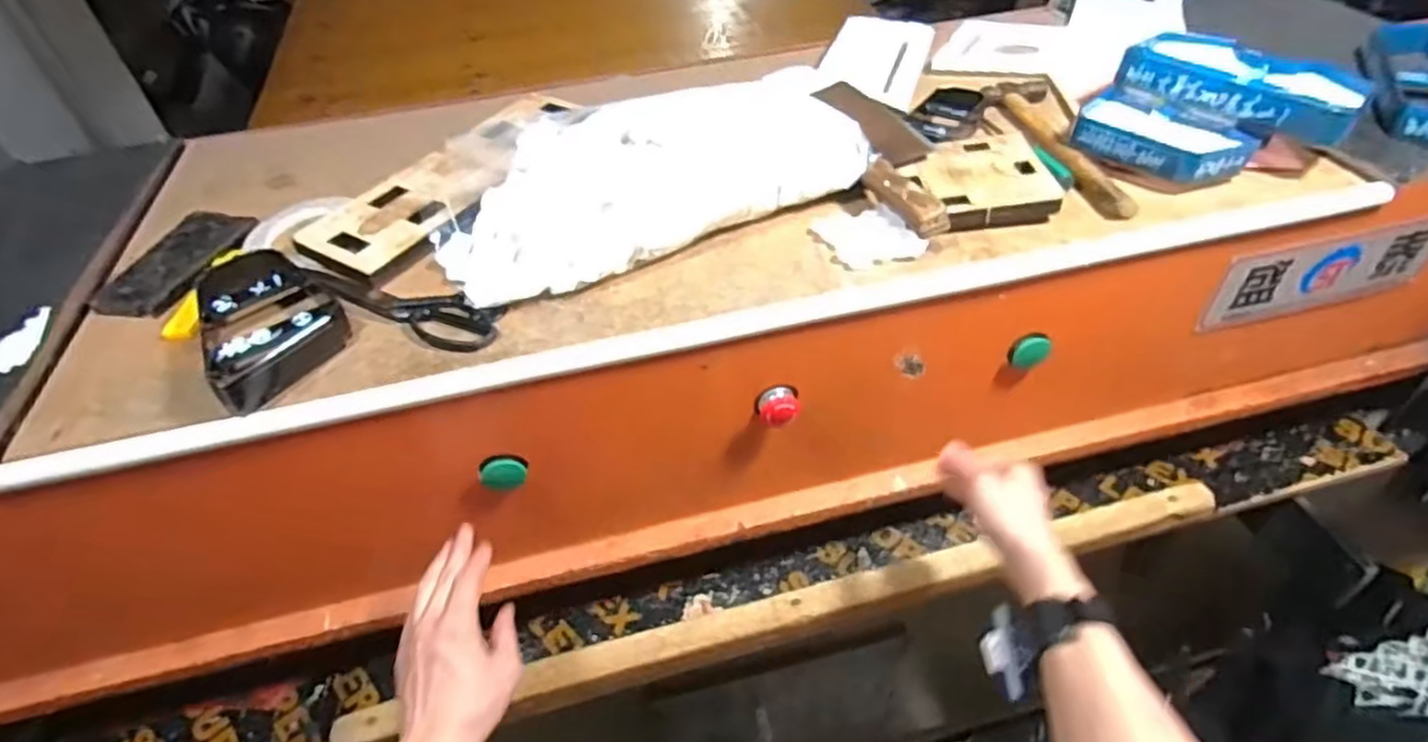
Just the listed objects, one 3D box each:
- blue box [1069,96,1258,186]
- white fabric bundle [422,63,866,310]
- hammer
[{"bbox_3d":[0.450,-0.232,0.736,0.156,0.044,0.084,23,43,27],"label":"blue box"},{"bbox_3d":[-0.058,-0.175,0.673,0.396,0.111,0.119,-21,40,-6],"label":"white fabric bundle"},{"bbox_3d":[0.355,-0.243,0.774,0.077,0.049,0.265,1,37,0],"label":"hammer"}]

